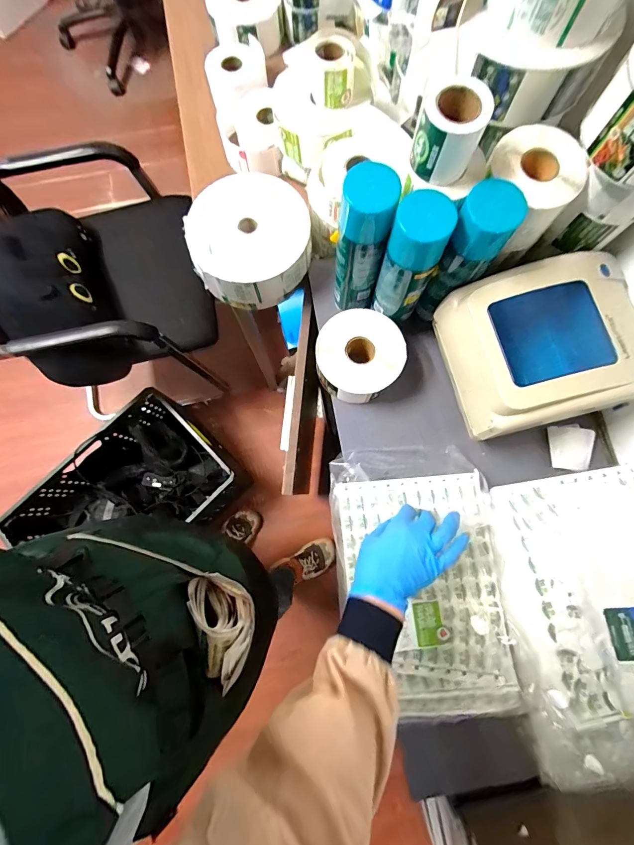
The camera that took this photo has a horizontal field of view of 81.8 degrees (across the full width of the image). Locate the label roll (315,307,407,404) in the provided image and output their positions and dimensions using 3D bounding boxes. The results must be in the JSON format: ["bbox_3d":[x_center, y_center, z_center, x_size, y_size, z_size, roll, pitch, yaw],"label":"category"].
[{"bbox_3d":[0.065,-0.099,0.572,0.125,0.081,0.124,0,75,1],"label":"label roll"}]

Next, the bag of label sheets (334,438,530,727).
[{"bbox_3d":[0.144,0.214,0.513,0.227,0.044,0.357,-5,75,0],"label":"bag of label sheets"}]

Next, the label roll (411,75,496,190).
[{"bbox_3d":[0.135,-0.292,0.373,0.060,0.071,0.055,0,75,1],"label":"label roll"}]

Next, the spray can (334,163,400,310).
[{"bbox_3d":[0.057,-0.223,0.489,0.062,0.217,0.056,8,75,3],"label":"spray can"}]

